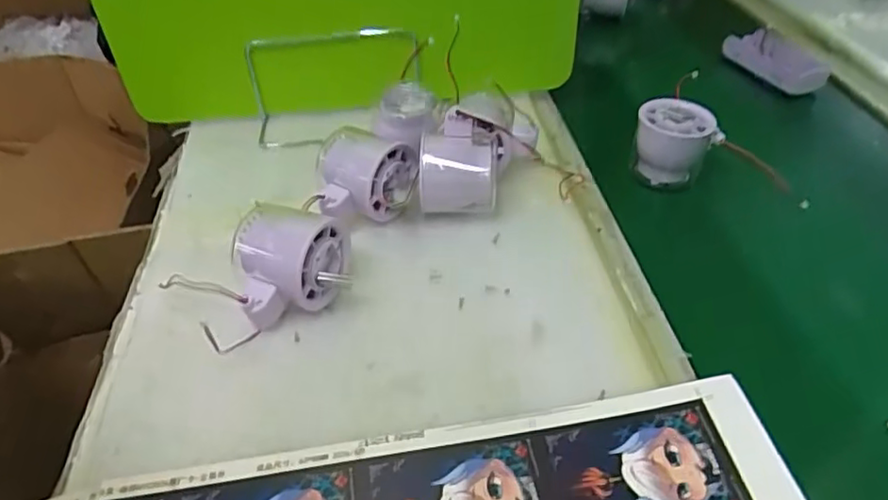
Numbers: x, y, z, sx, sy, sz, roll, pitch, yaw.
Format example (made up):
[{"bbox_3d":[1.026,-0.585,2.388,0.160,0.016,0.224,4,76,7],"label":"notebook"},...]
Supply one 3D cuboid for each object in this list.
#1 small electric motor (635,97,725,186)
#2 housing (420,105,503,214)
[{"bbox_3d":[0.198,-0.092,0.531,0.067,0.066,0.054,15,43,17],"label":"small electric motor"},{"bbox_3d":[0.012,-0.068,0.478,0.059,0.071,0.056,1,41,2],"label":"housing"}]

